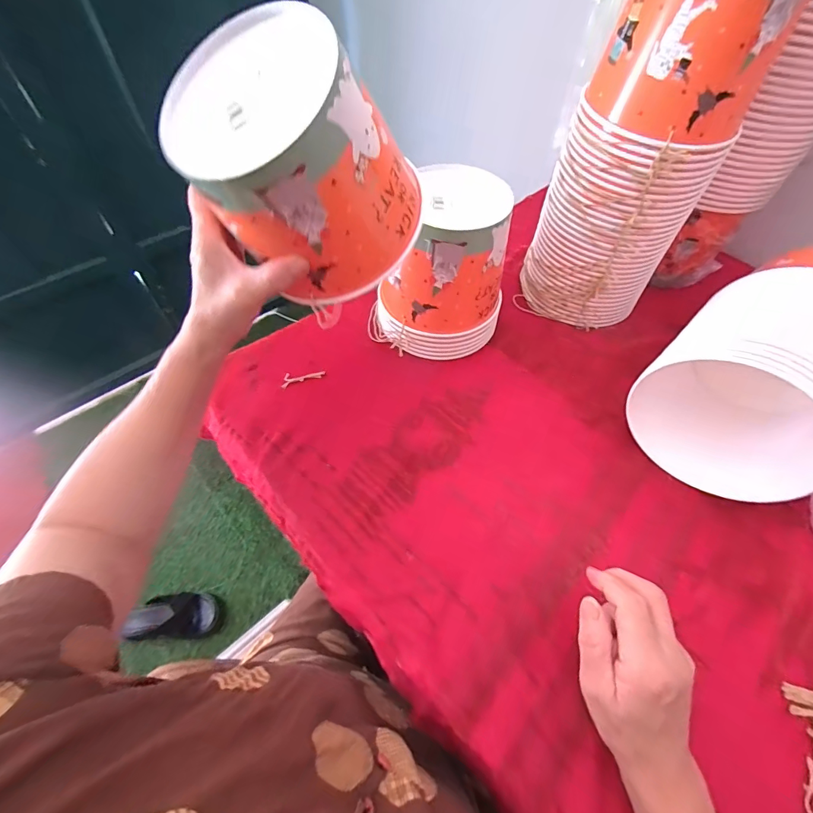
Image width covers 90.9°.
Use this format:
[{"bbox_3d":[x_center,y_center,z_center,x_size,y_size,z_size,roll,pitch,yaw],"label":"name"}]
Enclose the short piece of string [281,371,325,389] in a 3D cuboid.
[{"bbox_3d":[-0.130,-0.037,0.507,0.055,0.004,0.020,-13,57,-12],"label":"short piece of string"}]

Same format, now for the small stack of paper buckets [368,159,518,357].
[{"bbox_3d":[0.041,-0.172,0.502,0.169,0.176,0.146,-1,55,-2],"label":"small stack of paper buckets"}]

